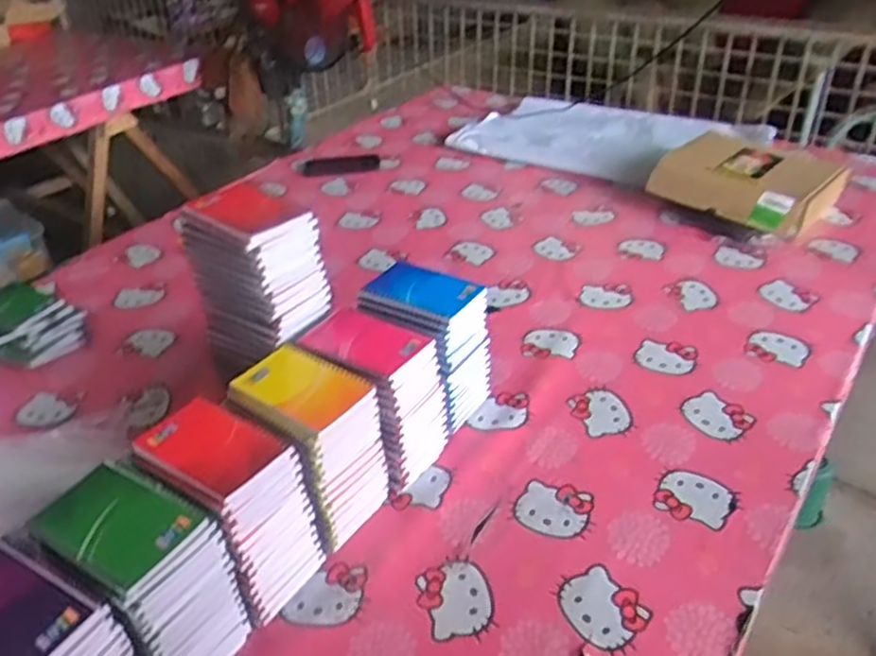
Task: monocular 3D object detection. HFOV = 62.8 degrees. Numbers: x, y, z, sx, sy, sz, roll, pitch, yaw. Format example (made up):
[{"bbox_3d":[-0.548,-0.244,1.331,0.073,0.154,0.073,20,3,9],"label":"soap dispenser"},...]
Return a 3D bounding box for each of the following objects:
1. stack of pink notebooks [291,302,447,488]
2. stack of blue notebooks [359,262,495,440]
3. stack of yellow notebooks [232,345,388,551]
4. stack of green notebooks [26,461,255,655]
[{"bbox_3d":[-0.078,0.075,0.834,0.156,0.160,0.106,22,42,31],"label":"stack of pink notebooks"},{"bbox_3d":[-0.015,0.024,0.899,0.135,0.177,0.100,20,41,30],"label":"stack of blue notebooks"},{"bbox_3d":[-0.137,0.125,0.762,0.134,0.166,0.106,20,41,29],"label":"stack of yellow notebooks"},{"bbox_3d":[-0.256,0.224,0.634,0.131,0.170,0.099,18,41,28],"label":"stack of green notebooks"}]

